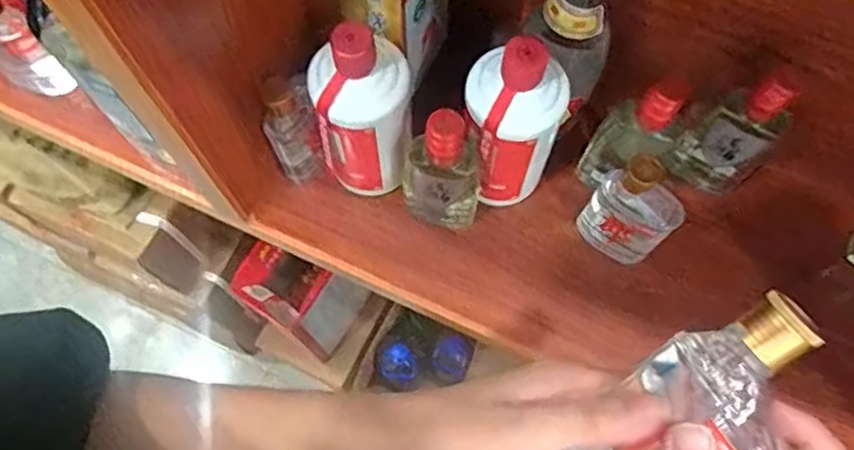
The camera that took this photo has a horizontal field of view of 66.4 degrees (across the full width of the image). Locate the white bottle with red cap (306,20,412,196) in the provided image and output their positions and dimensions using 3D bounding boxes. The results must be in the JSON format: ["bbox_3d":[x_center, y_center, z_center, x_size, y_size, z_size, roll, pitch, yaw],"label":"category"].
[{"bbox_3d":[-0.049,-0.085,0.515,0.071,0.171,0.063,0,70,0],"label":"white bottle with red cap"}]

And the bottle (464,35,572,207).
[{"bbox_3d":[0.066,-0.075,0.515,0.075,0.181,0.064,10,70,4],"label":"bottle"}]

